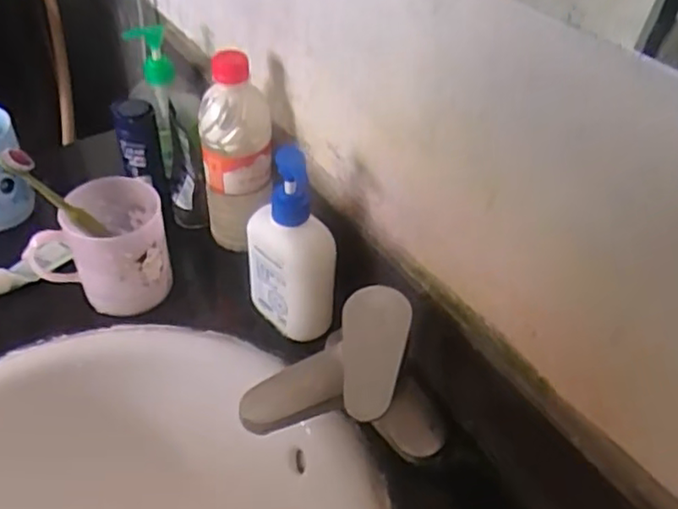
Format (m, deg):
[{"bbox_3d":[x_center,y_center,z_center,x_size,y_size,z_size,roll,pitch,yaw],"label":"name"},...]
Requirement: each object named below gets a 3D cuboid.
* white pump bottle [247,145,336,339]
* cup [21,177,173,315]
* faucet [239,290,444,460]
[{"bbox_3d":[-0.043,-0.007,0.566,0.048,0.173,0.083,-32,54,-30],"label":"white pump bottle"},{"bbox_3d":[-0.217,-0.011,0.613,0.115,0.089,0.076,8,45,6],"label":"cup"},{"bbox_3d":[0.006,0.108,0.487,0.148,0.127,0.090,-21,49,-22],"label":"faucet"}]

